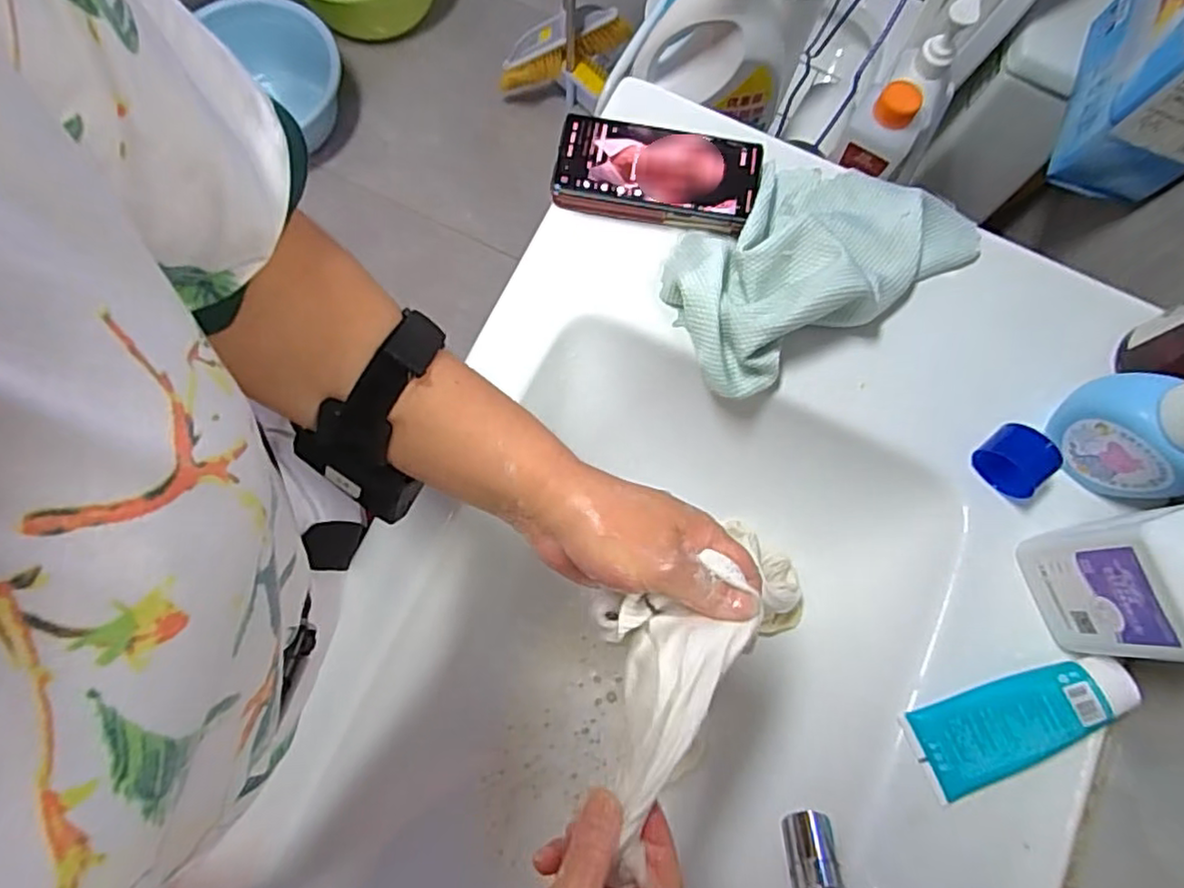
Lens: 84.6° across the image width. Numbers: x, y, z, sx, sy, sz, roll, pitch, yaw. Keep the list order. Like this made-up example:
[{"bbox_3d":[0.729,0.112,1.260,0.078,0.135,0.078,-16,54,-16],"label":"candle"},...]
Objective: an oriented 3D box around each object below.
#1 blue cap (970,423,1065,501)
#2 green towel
[{"bbox_3d":[0.305,0.011,0.470,0.034,0.036,0.048,-40,82,-9],"label":"blue cap"},{"bbox_3d":[0.170,-0.152,0.494,0.243,0.060,0.141,-32,81,-8],"label":"green towel"}]

